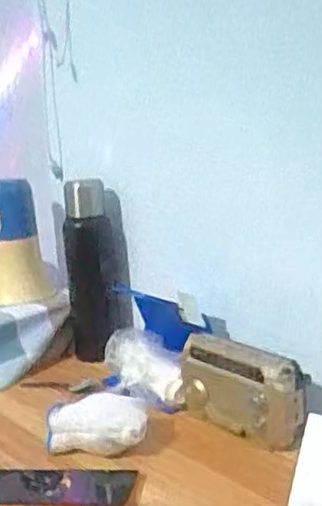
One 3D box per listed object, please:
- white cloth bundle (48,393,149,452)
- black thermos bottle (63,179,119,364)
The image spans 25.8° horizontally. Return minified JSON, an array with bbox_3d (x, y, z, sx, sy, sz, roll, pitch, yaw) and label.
[{"bbox_3d":[-0.075,0.206,0.837,0.127,0.055,0.066,1,14,25],"label":"white cloth bundle"},{"bbox_3d":[-0.112,0.026,1.135,0.079,0.272,0.080,-5,12,-3],"label":"black thermos bottle"}]

